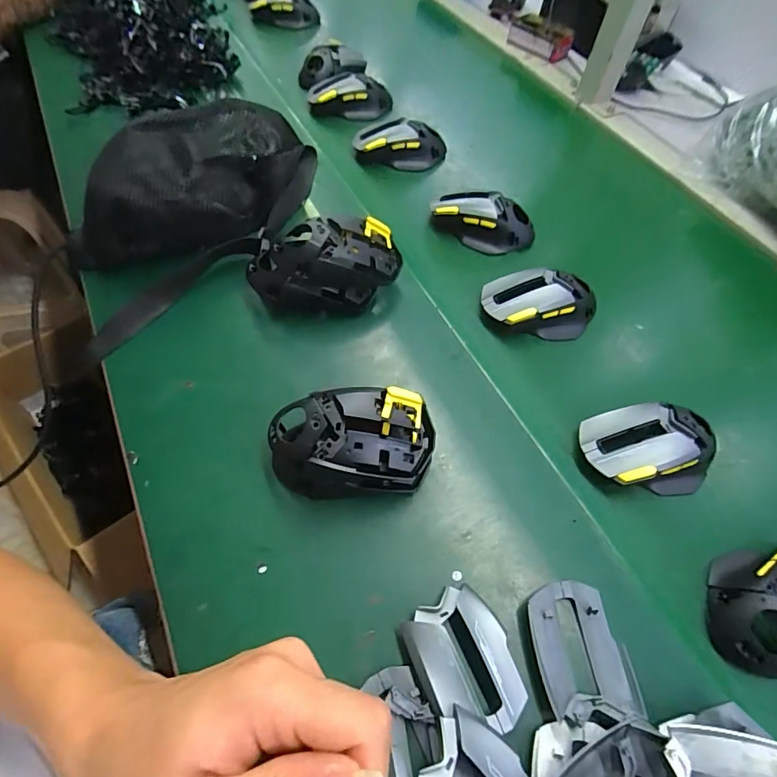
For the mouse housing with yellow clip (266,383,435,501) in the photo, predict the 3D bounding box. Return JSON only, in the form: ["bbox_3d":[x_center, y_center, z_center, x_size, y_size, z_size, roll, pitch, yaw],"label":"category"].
[{"bbox_3d":[-0.028,0.037,0.343,0.118,0.064,0.071,-1,57,-3],"label":"mouse housing with yellow clip"}]

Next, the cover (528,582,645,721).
[{"bbox_3d":[0.122,0.167,0.296,0.058,0.012,0.076,-4,58,-5],"label":"cover"}]

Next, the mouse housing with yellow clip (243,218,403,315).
[{"bbox_3d":[-0.059,-0.114,0.433,0.142,0.072,0.067,-8,58,-7],"label":"mouse housing with yellow clip"}]

